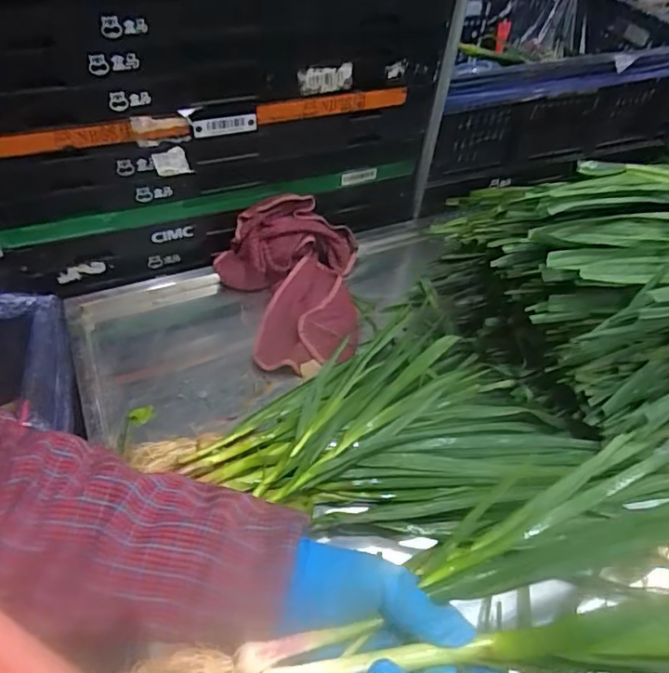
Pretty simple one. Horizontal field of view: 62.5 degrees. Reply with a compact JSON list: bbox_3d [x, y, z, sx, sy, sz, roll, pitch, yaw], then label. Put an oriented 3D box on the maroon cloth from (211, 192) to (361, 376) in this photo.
[{"bbox_3d":[-0.065,-0.074,0.748,0.199,0.091,0.248,2,49,-3],"label":"maroon cloth"}]

